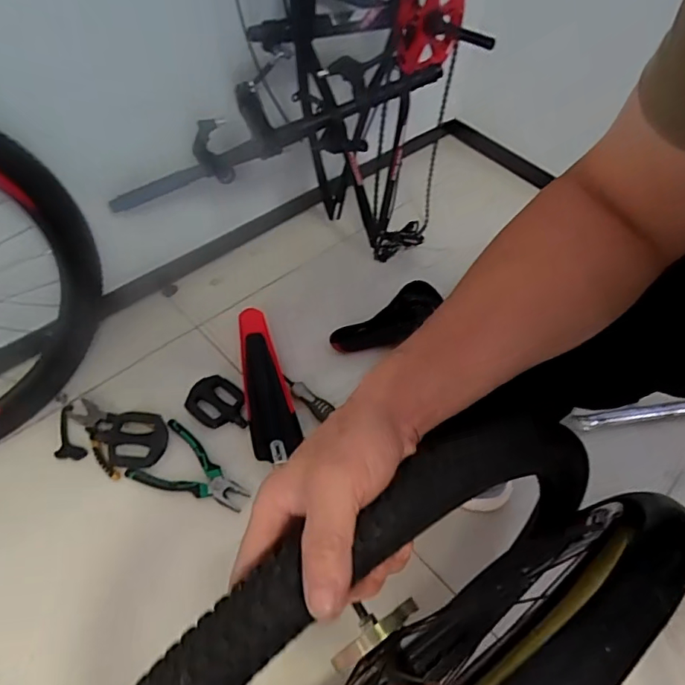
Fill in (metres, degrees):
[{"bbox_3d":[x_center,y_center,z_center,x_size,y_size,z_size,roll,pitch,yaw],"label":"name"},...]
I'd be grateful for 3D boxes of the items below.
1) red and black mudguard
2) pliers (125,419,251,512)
[{"bbox_3d":[-0.139,0.068,0.907,0.080,0.043,0.295,-10,56,-12],"label":"red and black mudguard"},{"bbox_3d":[-0.233,0.210,0.809,0.177,0.019,0.109,28,57,14],"label":"pliers"}]

